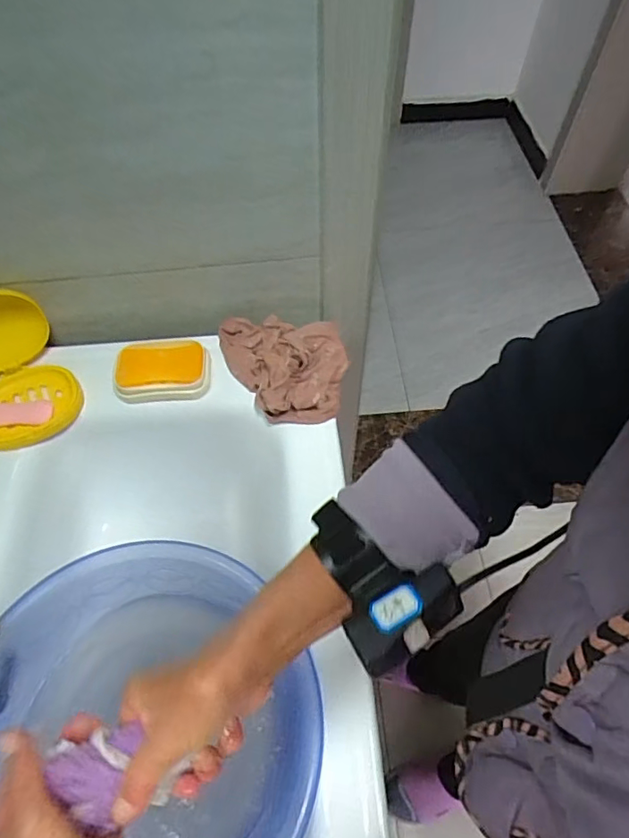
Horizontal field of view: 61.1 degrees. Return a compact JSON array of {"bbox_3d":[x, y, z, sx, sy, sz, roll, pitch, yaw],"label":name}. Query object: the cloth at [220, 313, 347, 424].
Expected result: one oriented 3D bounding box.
[{"bbox_3d":[-0.039,-0.069,0.664,0.153,0.050,0.143,-4,59,-2],"label":"cloth"}]

